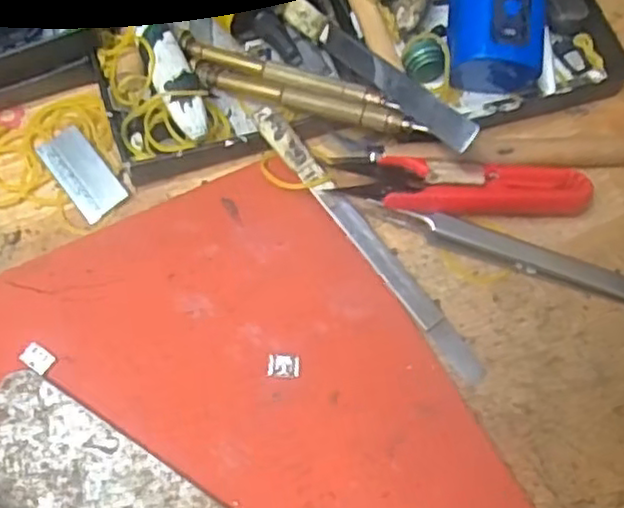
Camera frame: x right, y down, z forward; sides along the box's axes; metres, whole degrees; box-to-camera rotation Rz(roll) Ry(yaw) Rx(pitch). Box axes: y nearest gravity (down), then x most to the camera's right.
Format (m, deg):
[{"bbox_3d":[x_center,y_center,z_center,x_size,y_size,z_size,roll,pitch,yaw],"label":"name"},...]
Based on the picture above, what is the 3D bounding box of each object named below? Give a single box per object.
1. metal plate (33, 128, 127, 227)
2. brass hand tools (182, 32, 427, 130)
[{"bbox_3d":[-0.090,-0.032,0.269,0.018,0.006,0.038,-37,73,-18],"label":"metal plate"},{"bbox_3d":[-0.007,-0.064,0.273,0.102,0.021,0.017,23,67,7],"label":"brass hand tools"}]

